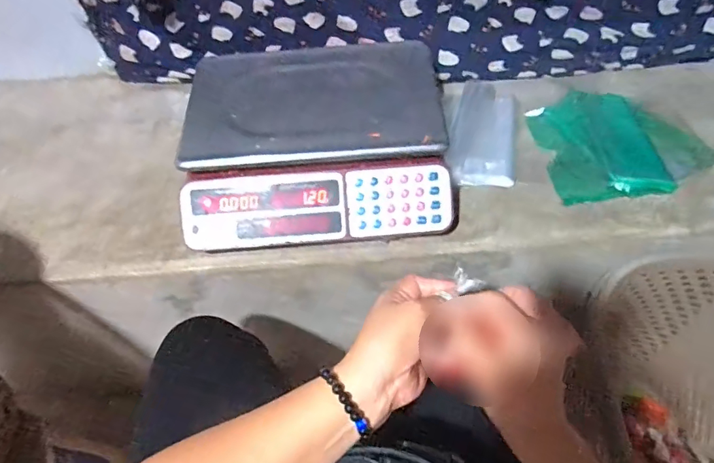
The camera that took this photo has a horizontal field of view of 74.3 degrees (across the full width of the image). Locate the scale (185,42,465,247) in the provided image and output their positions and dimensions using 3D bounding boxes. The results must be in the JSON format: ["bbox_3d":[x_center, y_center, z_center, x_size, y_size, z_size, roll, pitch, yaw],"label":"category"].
[{"bbox_3d":[-0.052,-0.133,0.678,0.351,0.112,0.316,-4,56,1],"label":"scale"}]

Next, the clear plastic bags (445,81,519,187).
[{"bbox_3d":[0.195,-0.156,0.727,0.100,0.020,0.208,8,57,9],"label":"clear plastic bags"}]

